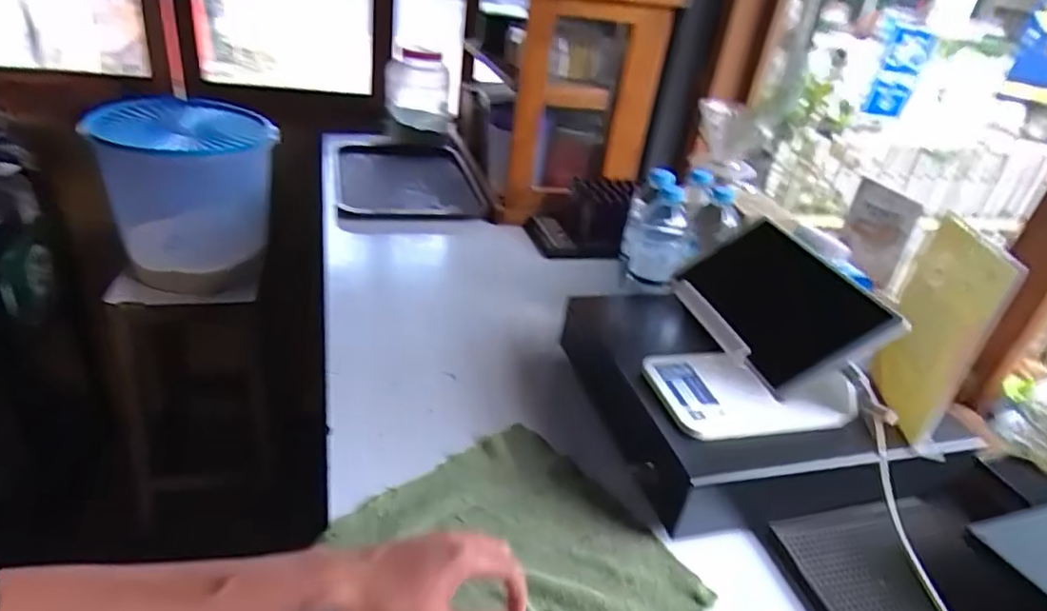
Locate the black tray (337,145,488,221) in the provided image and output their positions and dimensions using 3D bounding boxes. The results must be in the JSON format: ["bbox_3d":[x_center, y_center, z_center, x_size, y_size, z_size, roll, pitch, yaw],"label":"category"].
[{"bbox_3d":[-0.243,-0.263,1.321,0.290,0.045,0.388,-2,32,-16],"label":"black tray"}]

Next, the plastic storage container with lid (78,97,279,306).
[{"bbox_3d":[-0.696,-0.226,1.337,0.295,0.339,0.327,2,32,-12],"label":"plastic storage container with lid"}]

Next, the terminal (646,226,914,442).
[{"bbox_3d":[0.247,0.022,0.659,0.207,0.155,0.155,-2,33,-18],"label":"terminal"}]

